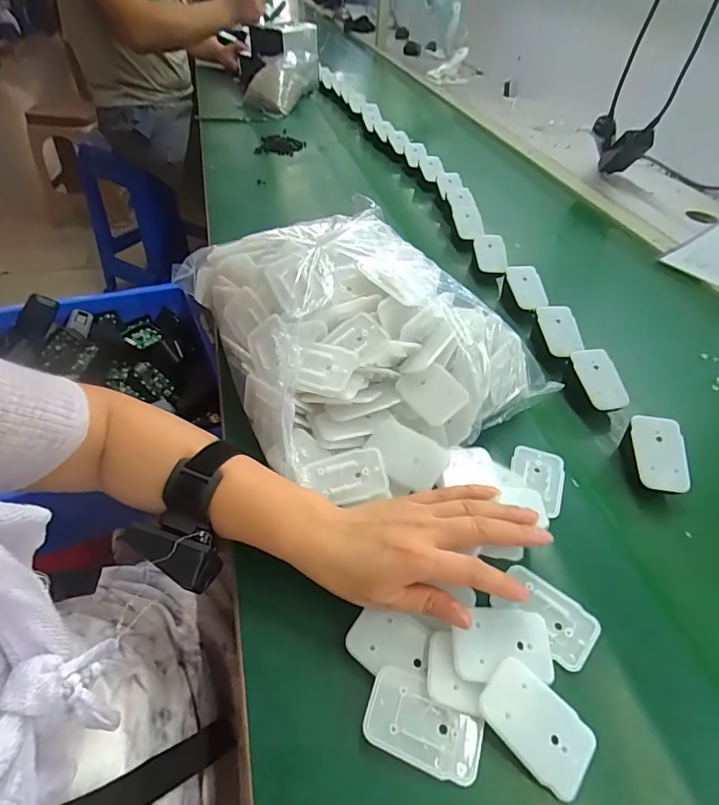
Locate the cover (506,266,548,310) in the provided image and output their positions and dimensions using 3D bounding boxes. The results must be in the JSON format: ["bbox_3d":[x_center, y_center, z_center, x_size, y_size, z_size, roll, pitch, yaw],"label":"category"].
[{"bbox_3d":[0.221,-0.152,0.612,0.036,0.062,0.011,-21,9,30],"label":"cover"}]

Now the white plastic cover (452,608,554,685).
[{"bbox_3d":[0.094,0.159,0.304,0.065,0.005,0.041,7,56,-9],"label":"white plastic cover"}]

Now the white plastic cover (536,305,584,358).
[{"bbox_3d":[0.234,-0.086,0.542,0.039,0.006,0.063,-20,85,-2],"label":"white plastic cover"}]

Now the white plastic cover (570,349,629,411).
[{"bbox_3d":[0.252,-0.025,0.486,0.033,0.007,0.069,-25,76,16],"label":"white plastic cover"}]

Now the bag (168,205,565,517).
[{"bbox_3d":[-0.012,-0.082,0.459,0.242,0.107,0.331,-25,53,-25],"label":"bag"}]

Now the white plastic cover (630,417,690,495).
[{"bbox_3d":[0.267,0.045,0.413,0.040,0.005,0.067,0,69,14],"label":"white plastic cover"}]

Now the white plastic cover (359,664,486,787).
[{"bbox_3d":[0.039,0.195,0.282,0.068,0.010,0.043,16,48,14],"label":"white plastic cover"}]

